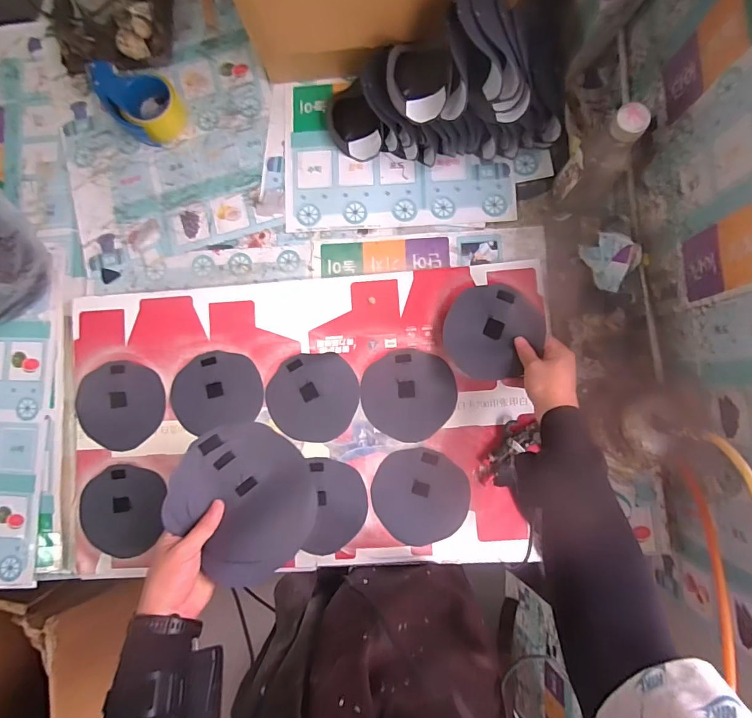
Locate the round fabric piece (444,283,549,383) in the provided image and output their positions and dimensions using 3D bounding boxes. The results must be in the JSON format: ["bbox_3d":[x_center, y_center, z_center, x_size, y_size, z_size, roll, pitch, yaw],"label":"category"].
[{"bbox_3d":[0.168,-0.040,0.631,0.137,0.012,0.138,4,97,33],"label":"round fabric piece"}]

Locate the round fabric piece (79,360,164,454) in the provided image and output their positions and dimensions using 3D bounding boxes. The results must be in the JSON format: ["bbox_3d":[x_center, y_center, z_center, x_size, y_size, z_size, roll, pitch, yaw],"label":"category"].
[{"bbox_3d":[-0.421,0.073,0.691,0.150,0.011,0.134,16,85,6],"label":"round fabric piece"}]

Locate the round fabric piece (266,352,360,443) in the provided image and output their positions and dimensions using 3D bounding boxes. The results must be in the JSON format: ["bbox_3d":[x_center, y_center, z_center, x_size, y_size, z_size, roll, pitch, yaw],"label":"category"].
[{"bbox_3d":[-0.101,0.061,0.676,0.141,0.012,0.136,2,84,5],"label":"round fabric piece"}]

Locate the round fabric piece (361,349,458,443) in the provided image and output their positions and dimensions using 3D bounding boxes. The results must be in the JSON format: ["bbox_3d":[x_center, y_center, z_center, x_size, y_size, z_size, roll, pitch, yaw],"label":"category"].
[{"bbox_3d":[0.052,0.057,0.669,0.144,0.005,0.139,2,84,5],"label":"round fabric piece"}]

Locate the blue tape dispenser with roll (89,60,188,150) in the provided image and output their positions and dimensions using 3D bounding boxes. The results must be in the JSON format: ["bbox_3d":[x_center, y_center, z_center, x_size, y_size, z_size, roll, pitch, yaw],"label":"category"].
[{"bbox_3d":[-0.407,-0.445,0.715,0.141,0.076,0.103,40,88,8],"label":"blue tape dispenser with roll"}]

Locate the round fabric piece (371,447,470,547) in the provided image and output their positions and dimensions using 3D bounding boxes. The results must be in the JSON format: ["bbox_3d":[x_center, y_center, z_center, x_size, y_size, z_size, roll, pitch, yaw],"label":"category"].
[{"bbox_3d":[0.069,0.212,0.659,0.147,0.004,0.140,0,86,0],"label":"round fabric piece"}]

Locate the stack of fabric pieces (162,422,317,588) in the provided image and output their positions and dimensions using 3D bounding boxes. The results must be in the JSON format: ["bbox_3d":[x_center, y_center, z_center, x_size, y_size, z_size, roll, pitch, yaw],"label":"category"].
[{"bbox_3d":[-0.160,0.173,0.524,0.179,0.016,0.160,44,75,-1],"label":"stack of fabric pieces"}]

